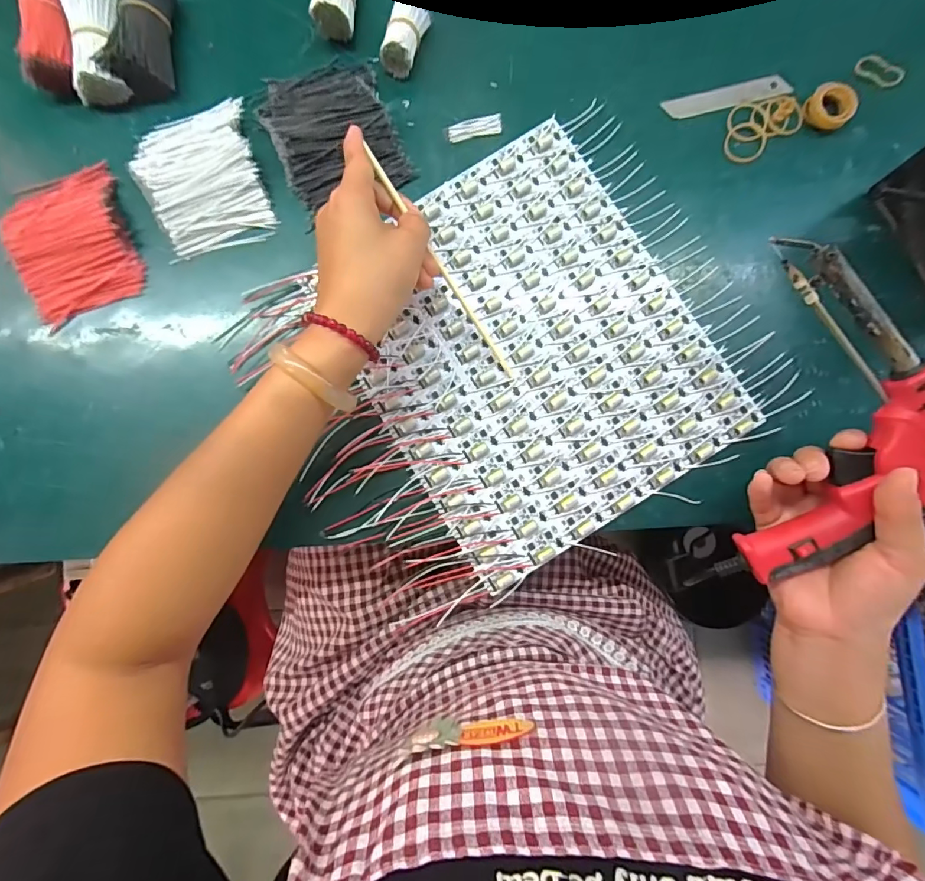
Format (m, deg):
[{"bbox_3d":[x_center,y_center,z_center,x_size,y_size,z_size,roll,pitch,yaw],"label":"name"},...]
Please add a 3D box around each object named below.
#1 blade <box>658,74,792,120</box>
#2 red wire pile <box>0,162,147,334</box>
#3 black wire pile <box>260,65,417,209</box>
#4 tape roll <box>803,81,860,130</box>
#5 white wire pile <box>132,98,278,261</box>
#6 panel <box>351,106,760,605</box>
[{"bbox_3d":[0.211,-0.275,0.373,0.098,0.004,0.019,-12,91,-6],"label":"blade"},{"bbox_3d":[-0.315,-0.158,0.372,0.090,0.022,0.108,-23,92,-6],"label":"red wire pile"},{"bbox_3d":[-0.104,-0.251,0.376,0.093,0.016,0.114,-22,92,-6],"label":"black wire pile"},{"bbox_3d":[0.288,-0.261,0.364,0.036,0.012,0.030,39,86,-4],"label":"tape roll"},{"bbox_3d":[-0.207,-0.210,0.369,0.088,0.019,0.112,-18,91,-6],"label":"white wire pile"},{"bbox_3d":[0.049,-0.070,0.357,0.242,0.010,0.280,-33,87,-1],"label":"panel"}]

